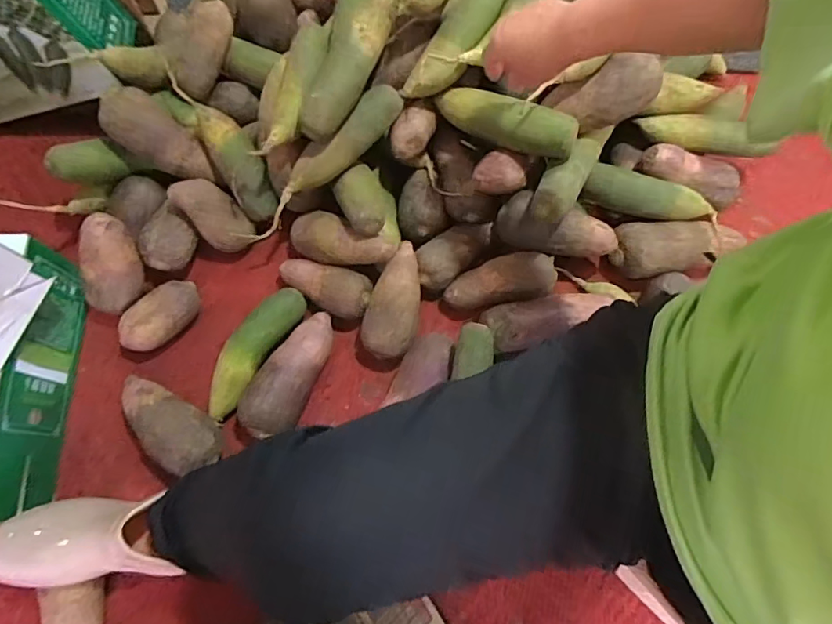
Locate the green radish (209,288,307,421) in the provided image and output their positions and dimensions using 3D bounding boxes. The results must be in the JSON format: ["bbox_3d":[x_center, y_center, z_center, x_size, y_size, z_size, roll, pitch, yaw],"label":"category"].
[{"bbox_3d":[-0.221,0.051,0.683,0.051,0.052,0.193,32,75,8],"label":"green radish"}]

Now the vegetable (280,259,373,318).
[{"bbox_3d":[-0.129,-0.034,0.714,0.135,0.056,0.060,20,74,5],"label":"vegetable"}]

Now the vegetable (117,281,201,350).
[{"bbox_3d":[-0.354,0.008,0.694,0.115,0.053,0.062,-31,77,-10],"label":"vegetable"}]

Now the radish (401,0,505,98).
[{"bbox_3d":[0.054,-0.358,0.645,0.060,0.061,0.188,33,76,8],"label":"radish"}]

